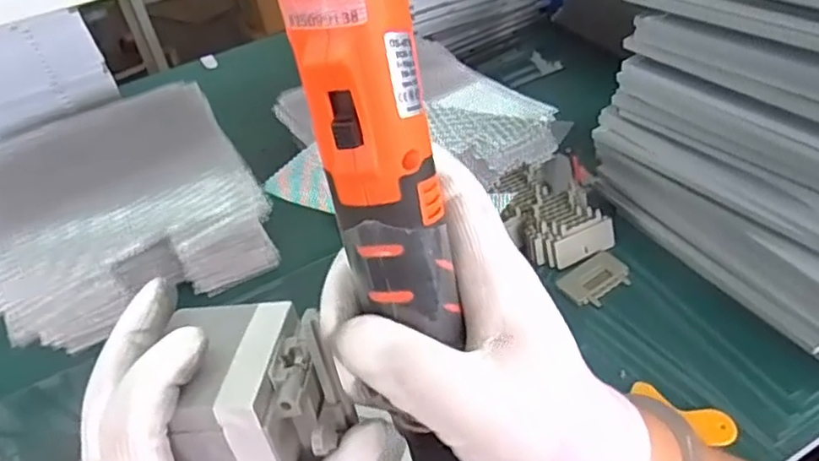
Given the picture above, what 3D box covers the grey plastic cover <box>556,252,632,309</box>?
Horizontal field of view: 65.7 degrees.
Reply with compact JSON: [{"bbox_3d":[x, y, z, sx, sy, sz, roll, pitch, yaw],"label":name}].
[{"bbox_3d":[0.225,0.061,0.767,0.083,0.018,0.056,-33,63,-21],"label":"grey plastic cover"}]

